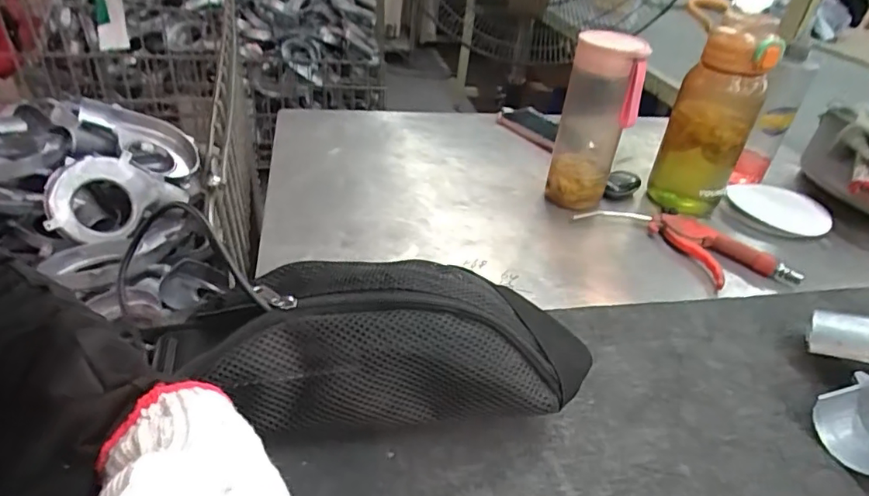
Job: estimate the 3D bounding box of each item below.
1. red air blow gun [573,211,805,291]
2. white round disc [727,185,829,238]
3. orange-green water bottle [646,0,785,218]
[{"bbox_3d":[0.268,-0.007,0.575,0.220,0.019,0.085,28,41,30],"label":"red air blow gun"},{"bbox_3d":[0.433,-0.054,0.677,0.115,0.016,0.115,18,37,18],"label":"white round disc"},{"bbox_3d":[0.311,-0.155,0.617,0.105,0.216,0.076,25,39,26],"label":"orange-green water bottle"}]

